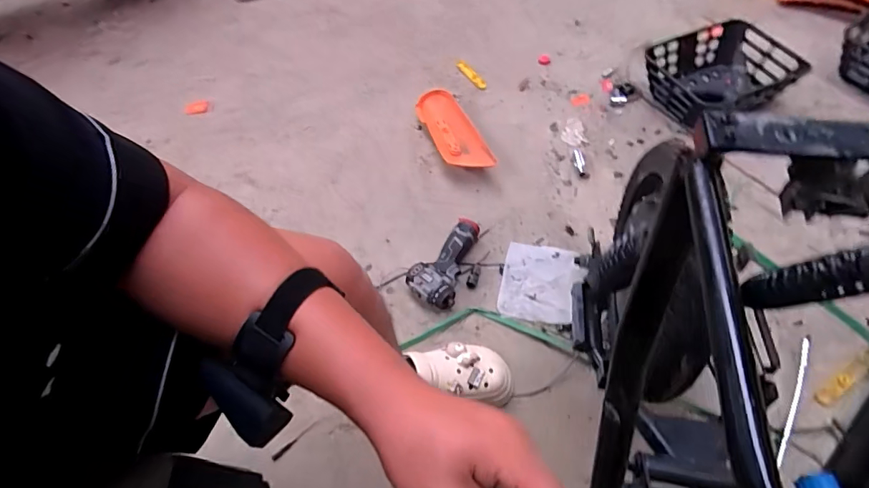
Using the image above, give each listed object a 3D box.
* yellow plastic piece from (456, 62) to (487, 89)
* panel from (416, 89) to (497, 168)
[{"bbox_3d":[0.108,-0.495,1.361,0.027,0.024,0.120,-28,59,-14],"label":"yellow plastic piece"},{"bbox_3d":[0.051,-0.295,1.221,0.112,0.067,0.339,-22,58,-10],"label":"panel"}]

